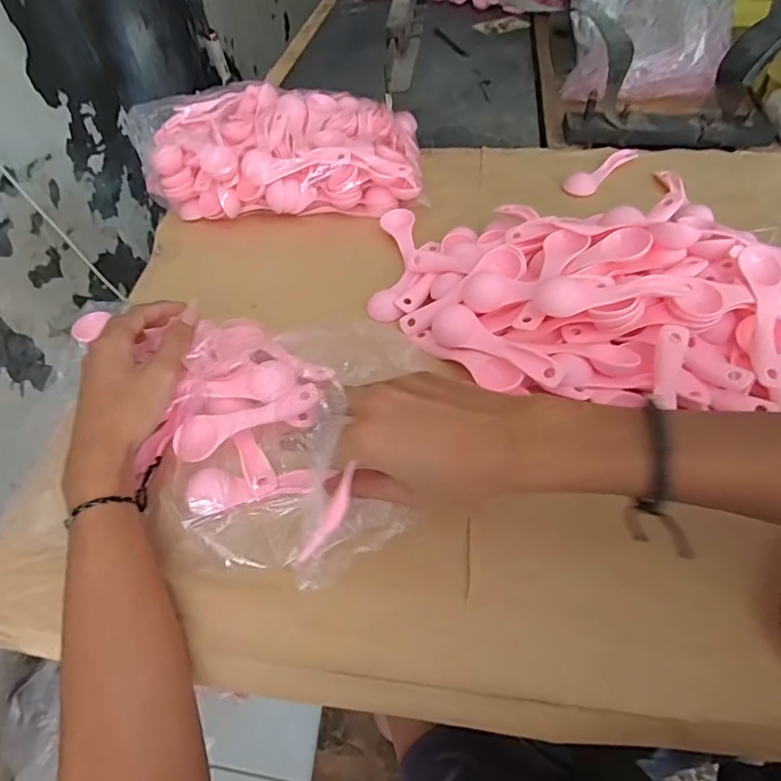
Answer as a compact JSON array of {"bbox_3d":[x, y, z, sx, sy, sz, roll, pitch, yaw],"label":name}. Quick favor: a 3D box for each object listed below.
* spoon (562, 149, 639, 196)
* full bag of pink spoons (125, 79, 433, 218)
[{"bbox_3d":[0.243,-0.256,0.597,0.034,0.011,0.115,36,61,28],"label":"spoon"},{"bbox_3d":[-0.124,-0.279,0.598,0.314,0.085,0.176,-2,51,3],"label":"full bag of pink spoons"}]

